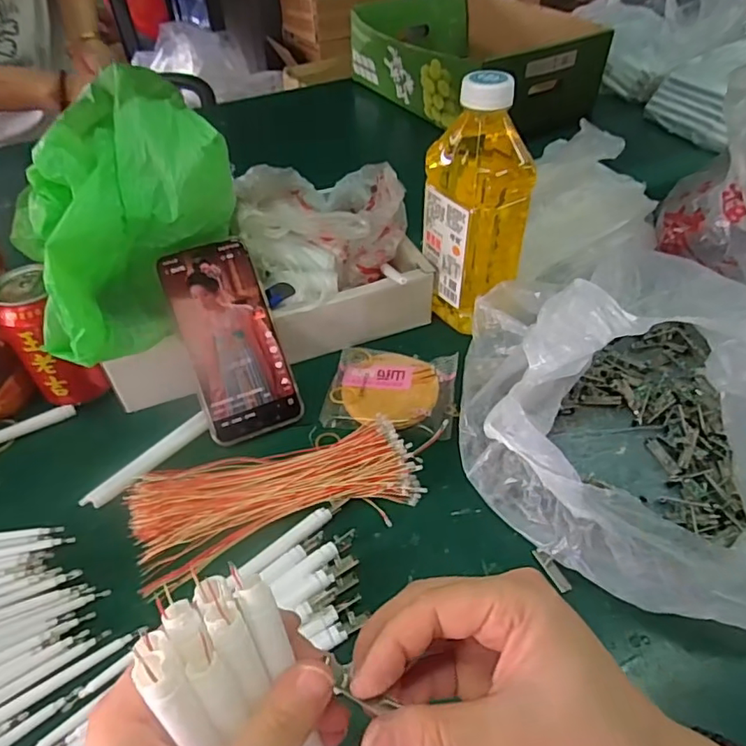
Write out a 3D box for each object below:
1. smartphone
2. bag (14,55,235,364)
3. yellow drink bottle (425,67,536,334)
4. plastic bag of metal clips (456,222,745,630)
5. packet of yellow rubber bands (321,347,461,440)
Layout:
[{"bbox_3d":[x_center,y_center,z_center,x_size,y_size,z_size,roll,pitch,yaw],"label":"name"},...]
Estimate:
[{"bbox_3d":[-0.116,-0.027,0.448,0.075,0.160,0.009,-19,2,-14],"label":"smartphone"},{"bbox_3d":[-0.182,-0.107,0.403,0.162,0.168,0.094,-23,49,-19],"label":"bag"},{"bbox_3d":[0.090,-0.143,0.480,0.067,0.205,0.079,-23,49,-19],"label":"yellow drink bottle"},{"bbox_3d":[0.223,0.020,0.397,0.307,0.106,0.292,-8,46,-5],"label":"plastic bag of metal clips"},{"bbox_3d":[0.017,0.016,0.473,0.108,0.012,0.092,3,46,6],"label":"packet of yellow rubber bands"}]

